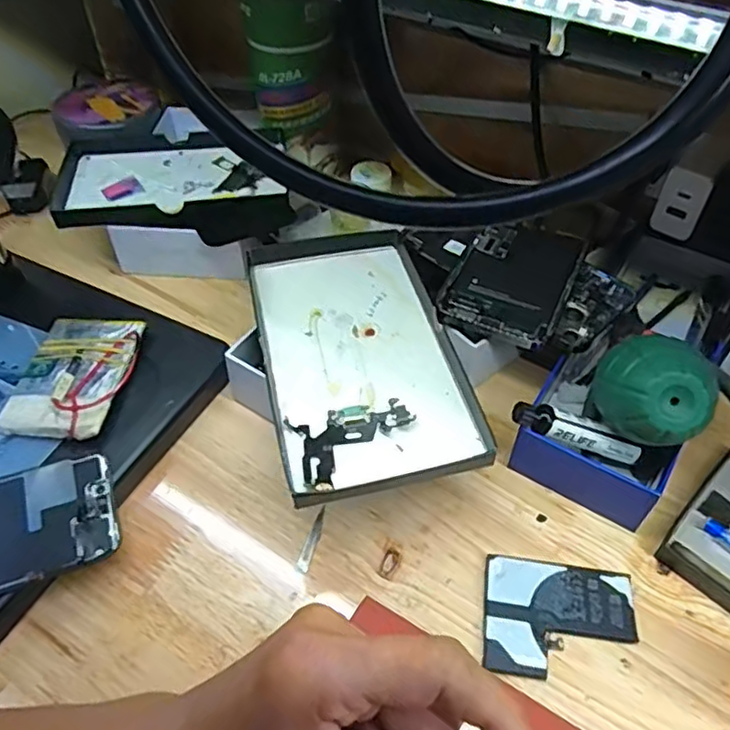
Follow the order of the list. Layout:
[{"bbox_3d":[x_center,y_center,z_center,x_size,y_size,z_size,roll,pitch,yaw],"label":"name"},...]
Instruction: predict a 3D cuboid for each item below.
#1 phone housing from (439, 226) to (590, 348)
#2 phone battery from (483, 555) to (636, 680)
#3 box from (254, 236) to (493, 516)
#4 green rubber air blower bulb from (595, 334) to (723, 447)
[{"bbox_3d":[0.102,-0.059,0.428,0.074,0.012,0.117,22,53,18],"label":"phone housing"},{"bbox_3d":[0.102,0.132,0.326,0.077,0.007,0.059,5,48,5],"label":"phone battery"},{"bbox_3d":[-0.006,-0.011,0.385,0.108,0.016,0.202,-10,50,-9],"label":"box"},{"bbox_3d":[0.154,0.016,0.337,0.057,0.048,0.050,25,53,20],"label":"green rubber air blower bulb"}]

